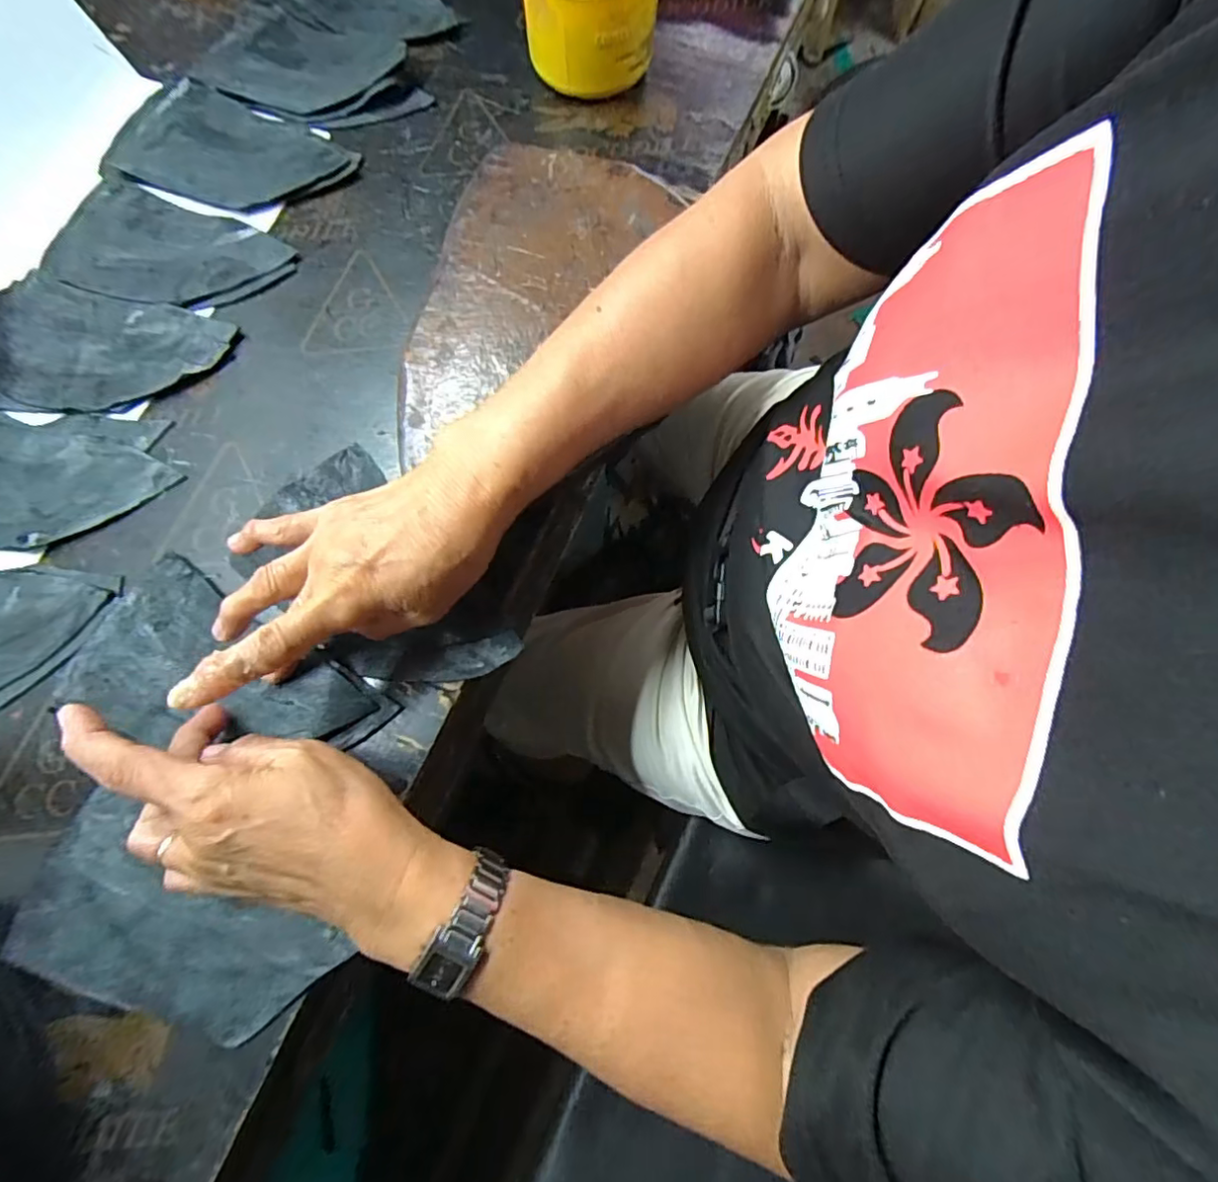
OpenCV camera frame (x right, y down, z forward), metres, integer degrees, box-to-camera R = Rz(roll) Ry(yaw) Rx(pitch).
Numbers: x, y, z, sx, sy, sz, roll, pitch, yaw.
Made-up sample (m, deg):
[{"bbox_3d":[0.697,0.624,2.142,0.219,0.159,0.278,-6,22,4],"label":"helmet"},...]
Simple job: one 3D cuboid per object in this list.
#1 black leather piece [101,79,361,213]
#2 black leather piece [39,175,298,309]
[{"bbox_3d":[-0.278,-0.327,0.434,0.181,0.009,0.093,16,75,5],"label":"black leather piece"},{"bbox_3d":[-0.309,-0.236,0.410,0.161,0.007,0.087,20,75,6],"label":"black leather piece"}]

